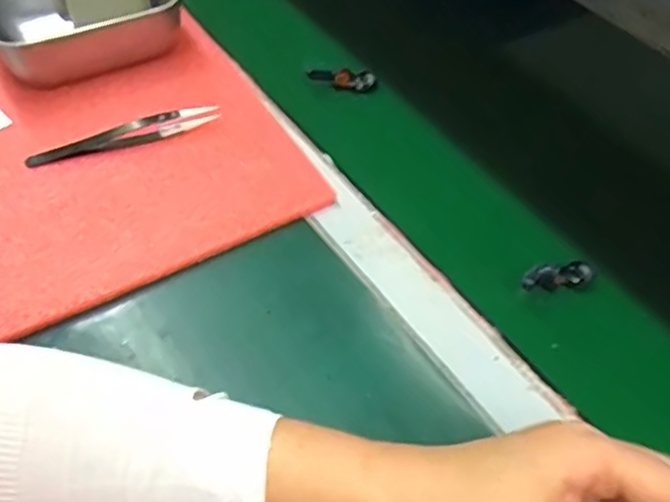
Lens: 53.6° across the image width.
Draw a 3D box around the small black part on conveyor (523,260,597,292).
[{"bbox_3d":[0.125,0.015,0.382,0.050,0.015,0.015,-5,51,-24],"label":"small black part on conveyor"}]

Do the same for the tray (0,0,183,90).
[{"bbox_3d":[-0.183,-0.176,0.482,0.139,0.046,0.104,-22,56,-18],"label":"tray"}]

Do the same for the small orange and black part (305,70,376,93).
[{"bbox_3d":[0.006,-0.128,0.497,0.050,0.016,0.008,3,52,0],"label":"small orange and black part"}]

